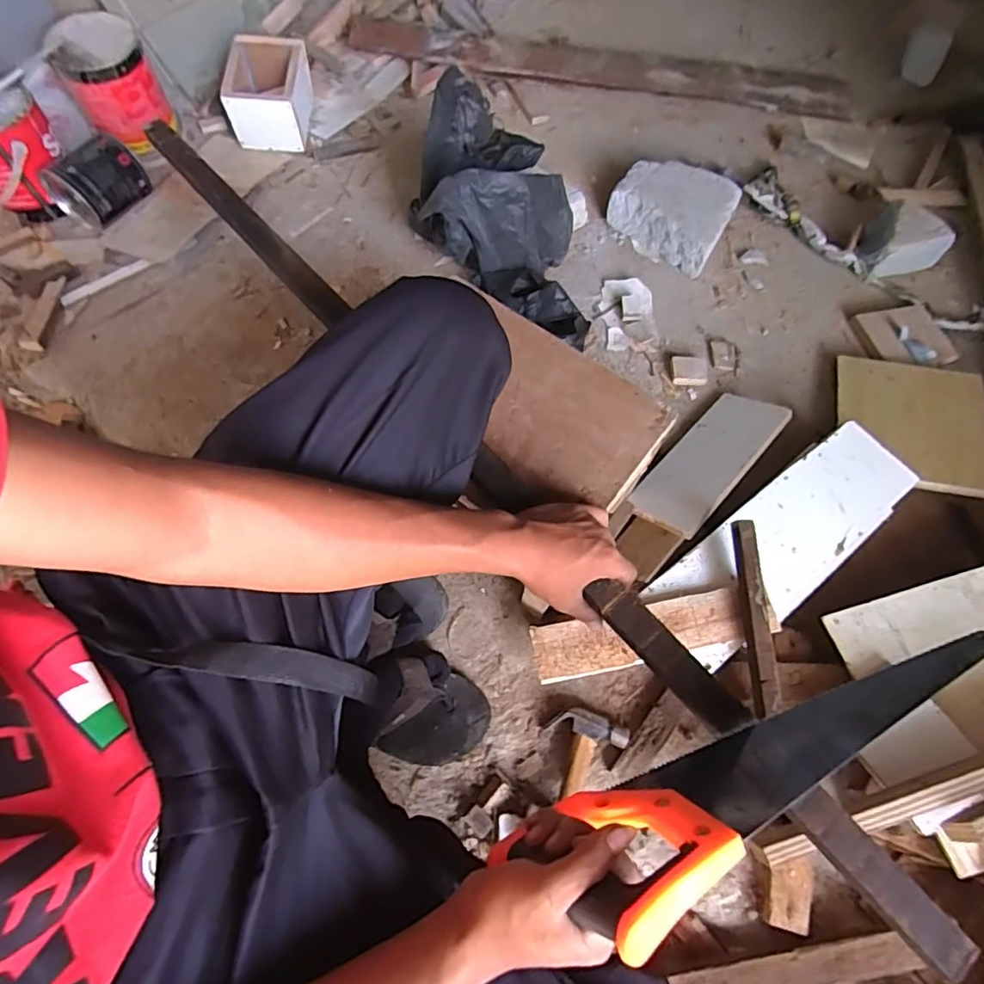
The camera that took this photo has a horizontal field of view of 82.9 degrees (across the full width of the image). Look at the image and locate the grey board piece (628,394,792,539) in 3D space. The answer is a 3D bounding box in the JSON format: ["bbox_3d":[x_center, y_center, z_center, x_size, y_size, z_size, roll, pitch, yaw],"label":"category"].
[{"bbox_3d":[0.300,-0.046,0.776,0.253,0.013,0.104,-44,47,-18],"label":"grey board piece"}]

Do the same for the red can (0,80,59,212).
[{"bbox_3d":[-0.806,-0.571,0.944,0.148,0.145,0.141,-36,71,-17],"label":"red can"}]

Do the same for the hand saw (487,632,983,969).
[{"bbox_3d":[0.224,0.191,0.414,0.382,0.105,0.028,-19,95,-20],"label":"hand saw"}]

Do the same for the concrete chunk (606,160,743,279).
[{"bbox_3d":[0.332,-0.511,1.000,0.203,0.070,0.183,37,70,13],"label":"concrete chunk"}]

